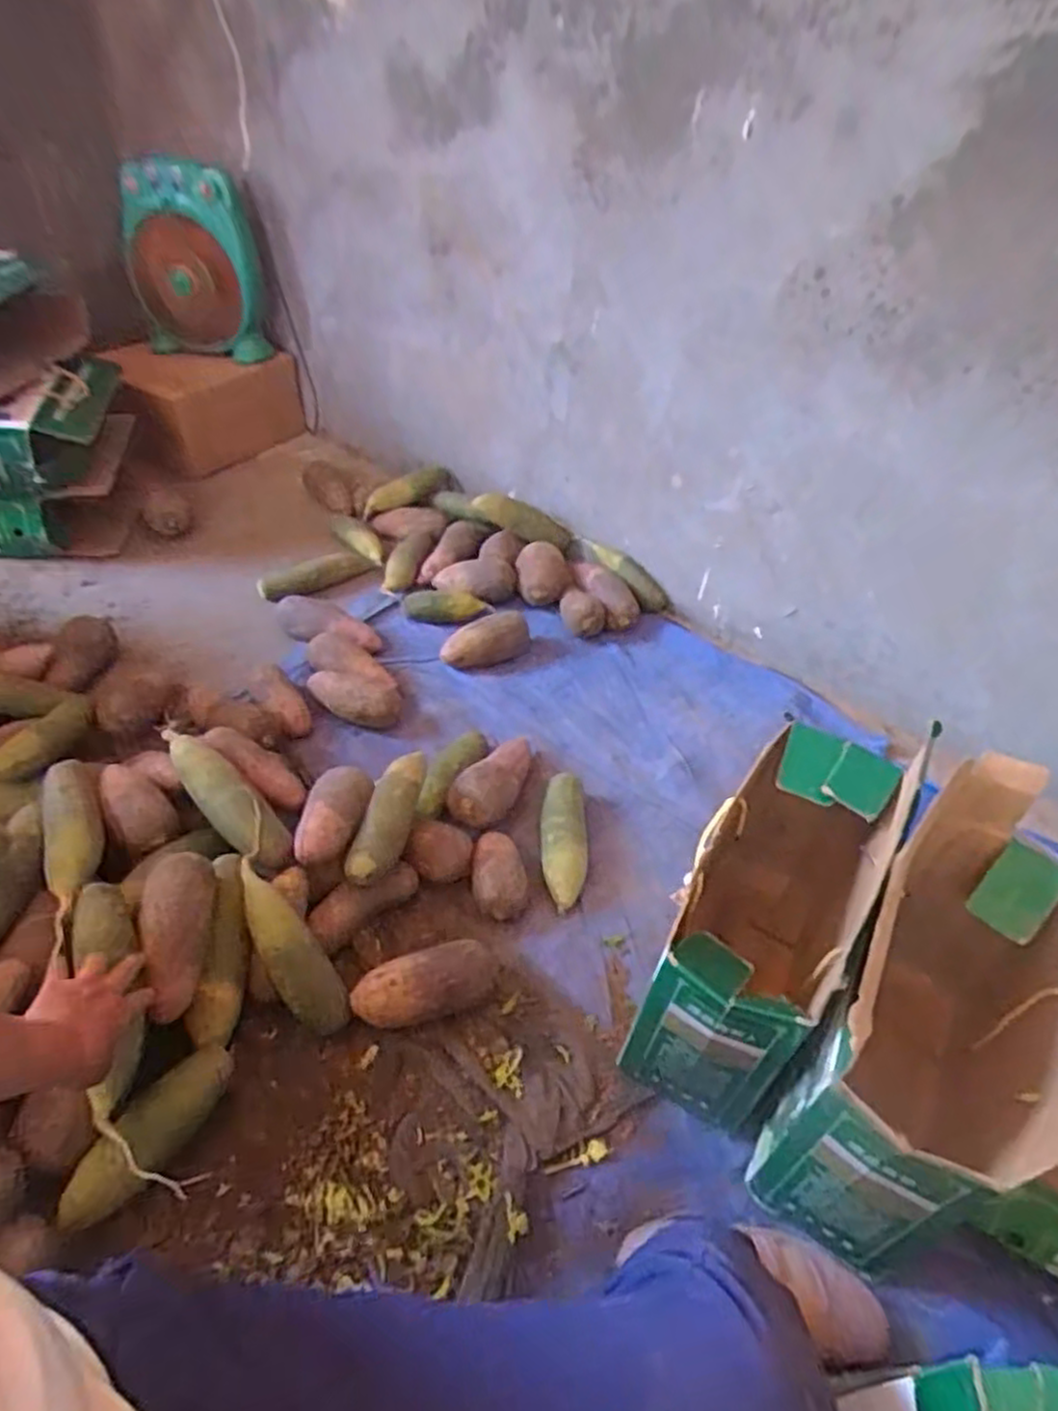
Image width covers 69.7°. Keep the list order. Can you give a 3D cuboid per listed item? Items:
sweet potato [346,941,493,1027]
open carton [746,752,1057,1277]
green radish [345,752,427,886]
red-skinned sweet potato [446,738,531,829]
[{"bbox_3d":[-0.113,0.316,0.855,0.169,0.058,0.066,-5,43,-31],"label":"sweet potato"},{"bbox_3d":[0.411,0.301,0.746,0.223,0.368,0.404,37,51,28],"label":"open carton"},{"bbox_3d":[-0.175,0.137,0.958,0.052,0.050,0.198,11,43,4],"label":"green radish"},{"bbox_3d":[-0.043,0.109,1.080,0.073,0.068,0.170,27,47,19],"label":"red-skinned sweet potato"}]

